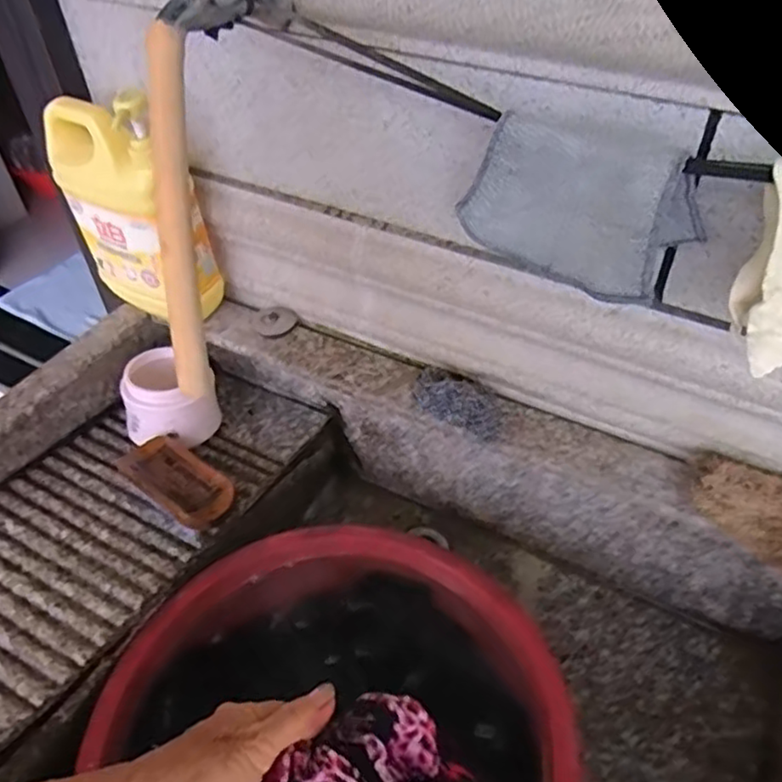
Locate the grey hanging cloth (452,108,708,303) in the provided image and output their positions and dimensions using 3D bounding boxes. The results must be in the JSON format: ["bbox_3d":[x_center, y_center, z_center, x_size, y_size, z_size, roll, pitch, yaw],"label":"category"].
[{"bbox_3d":[0.119,-0.116,0.440,0.144,0.099,0.026,15,49,16],"label":"grey hanging cloth"}]

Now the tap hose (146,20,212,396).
[{"bbox_3d":[-0.148,-0.113,0.476,0.018,0.253,0.043,7,25,8],"label":"tap hose"}]

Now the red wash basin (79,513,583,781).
[{"bbox_3d":[-0.054,0.308,0.577,0.384,0.117,0.351,-1,47,1],"label":"red wash basin"}]

